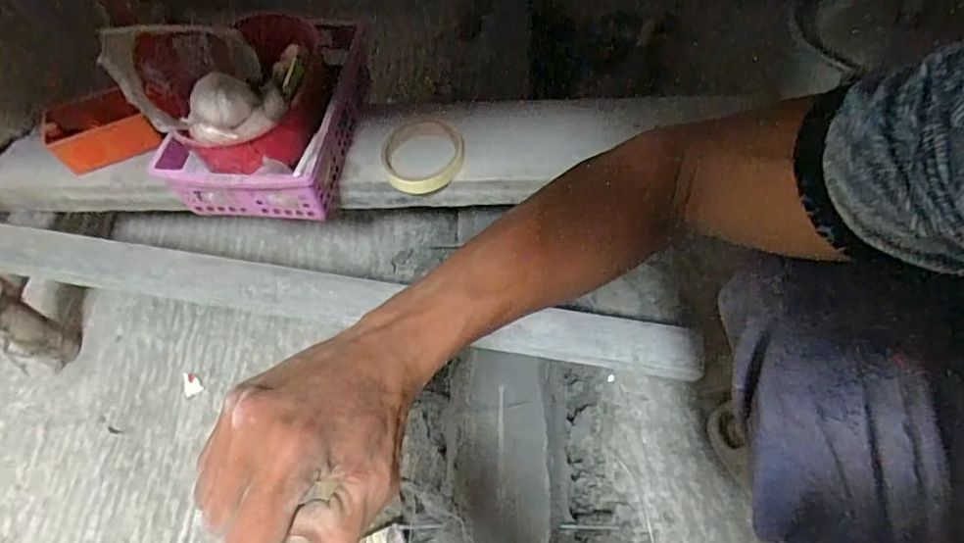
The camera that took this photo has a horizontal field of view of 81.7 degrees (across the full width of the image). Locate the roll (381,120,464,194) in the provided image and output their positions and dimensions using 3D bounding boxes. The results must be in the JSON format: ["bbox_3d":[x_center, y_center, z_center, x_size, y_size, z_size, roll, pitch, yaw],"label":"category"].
[{"bbox_3d":[-0.061,-0.125,0.596,0.083,0.025,0.086,-2,57,3],"label":"roll"}]

